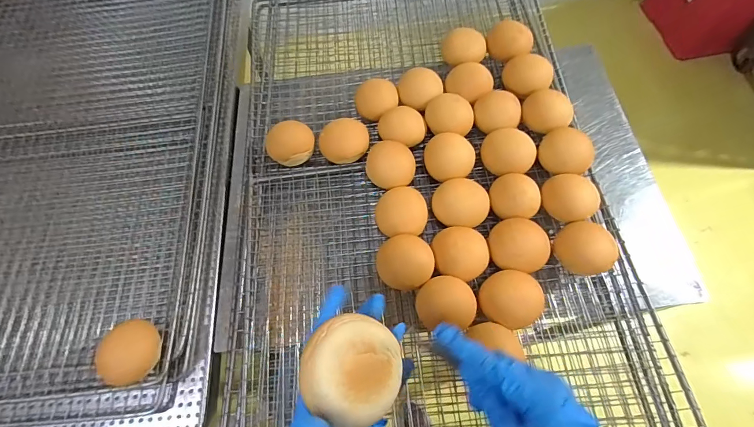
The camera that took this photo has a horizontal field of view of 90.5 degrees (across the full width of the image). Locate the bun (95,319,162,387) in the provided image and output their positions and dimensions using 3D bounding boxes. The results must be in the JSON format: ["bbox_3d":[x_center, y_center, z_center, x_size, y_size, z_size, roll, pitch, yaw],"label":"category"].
[{"bbox_3d":[-0.324,0.182,0.491,0.070,0.058,0.080,12,64,13],"label":"bun"}]

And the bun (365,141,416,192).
[{"bbox_3d":[0.021,-0.069,0.585,0.077,0.057,0.062,9,64,11],"label":"bun"}]

